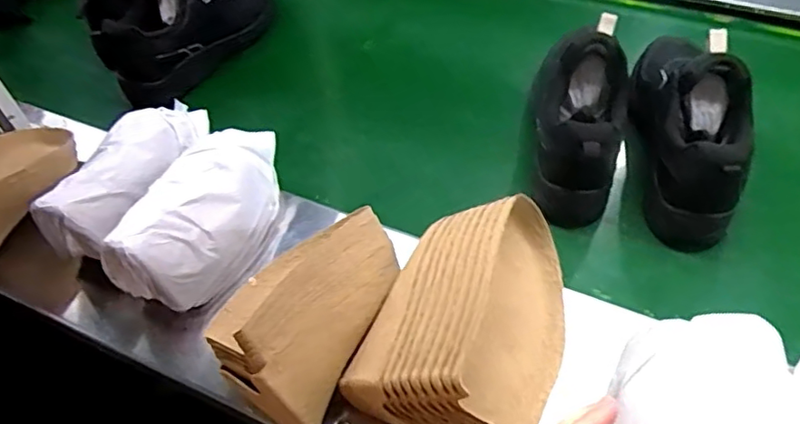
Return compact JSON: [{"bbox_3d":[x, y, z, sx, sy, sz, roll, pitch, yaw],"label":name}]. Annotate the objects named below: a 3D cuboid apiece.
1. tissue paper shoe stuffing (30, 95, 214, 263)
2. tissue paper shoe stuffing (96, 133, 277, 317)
[{"bbox_3d":[-0.280,-0.055,0.643,0.094,0.083,0.240,18,55,18],"label":"tissue paper shoe stuffing"},{"bbox_3d":[-0.193,-0.002,0.609,0.095,0.100,0.213,14,54,15],"label":"tissue paper shoe stuffing"}]

